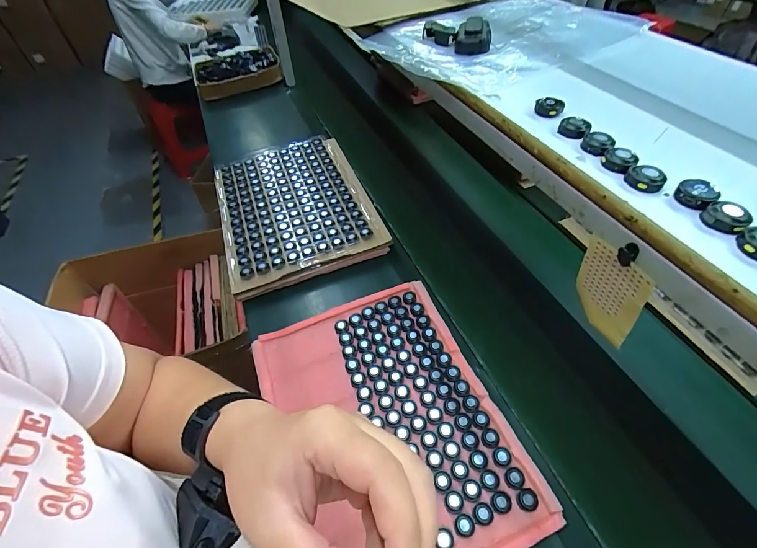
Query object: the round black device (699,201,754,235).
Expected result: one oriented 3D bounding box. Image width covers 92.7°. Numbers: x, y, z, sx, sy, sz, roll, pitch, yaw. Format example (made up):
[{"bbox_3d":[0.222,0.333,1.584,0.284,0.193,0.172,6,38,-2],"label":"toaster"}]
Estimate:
[{"bbox_3d":[0.280,-0.046,0.291,0.030,0.012,0.030,-1,50,1],"label":"round black device"}]

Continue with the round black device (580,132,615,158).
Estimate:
[{"bbox_3d":[0.222,-0.132,0.366,0.028,0.011,0.032,30,57,24],"label":"round black device"}]

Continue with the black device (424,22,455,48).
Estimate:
[{"bbox_3d":[0.098,-0.391,0.587,0.022,0.021,0.053,-35,57,-25],"label":"black device"}]

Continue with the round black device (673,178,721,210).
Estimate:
[{"bbox_3d":[0.271,-0.069,0.308,0.029,0.012,0.028,-35,57,-25],"label":"round black device"}]

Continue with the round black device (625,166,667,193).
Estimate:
[{"bbox_3d":[0.241,-0.086,0.327,0.031,0.012,0.031,-1,50,1],"label":"round black device"}]

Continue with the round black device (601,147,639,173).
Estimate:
[{"bbox_3d":[0.231,-0.109,0.346,0.030,0.011,0.030,-1,50,1],"label":"round black device"}]

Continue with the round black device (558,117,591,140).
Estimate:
[{"bbox_3d":[0.210,-0.156,0.388,0.030,0.015,0.030,21,53,18],"label":"round black device"}]

